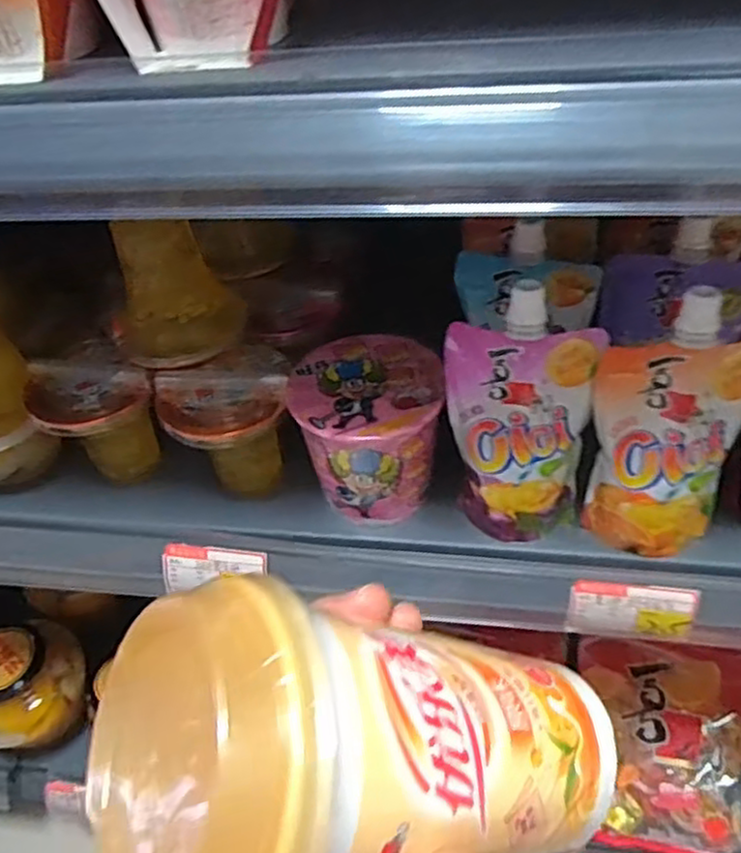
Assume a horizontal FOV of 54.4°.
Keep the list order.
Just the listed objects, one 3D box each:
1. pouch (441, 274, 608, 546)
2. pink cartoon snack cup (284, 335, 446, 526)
[{"bbox_3d":[0.082,0.003,0.405,0.077,0.173,0.037,4,47,10],"label":"pouch"},{"bbox_3d":[0.000,0.008,0.464,0.088,0.099,0.091,-3,46,3],"label":"pink cartoon snack cup"}]

